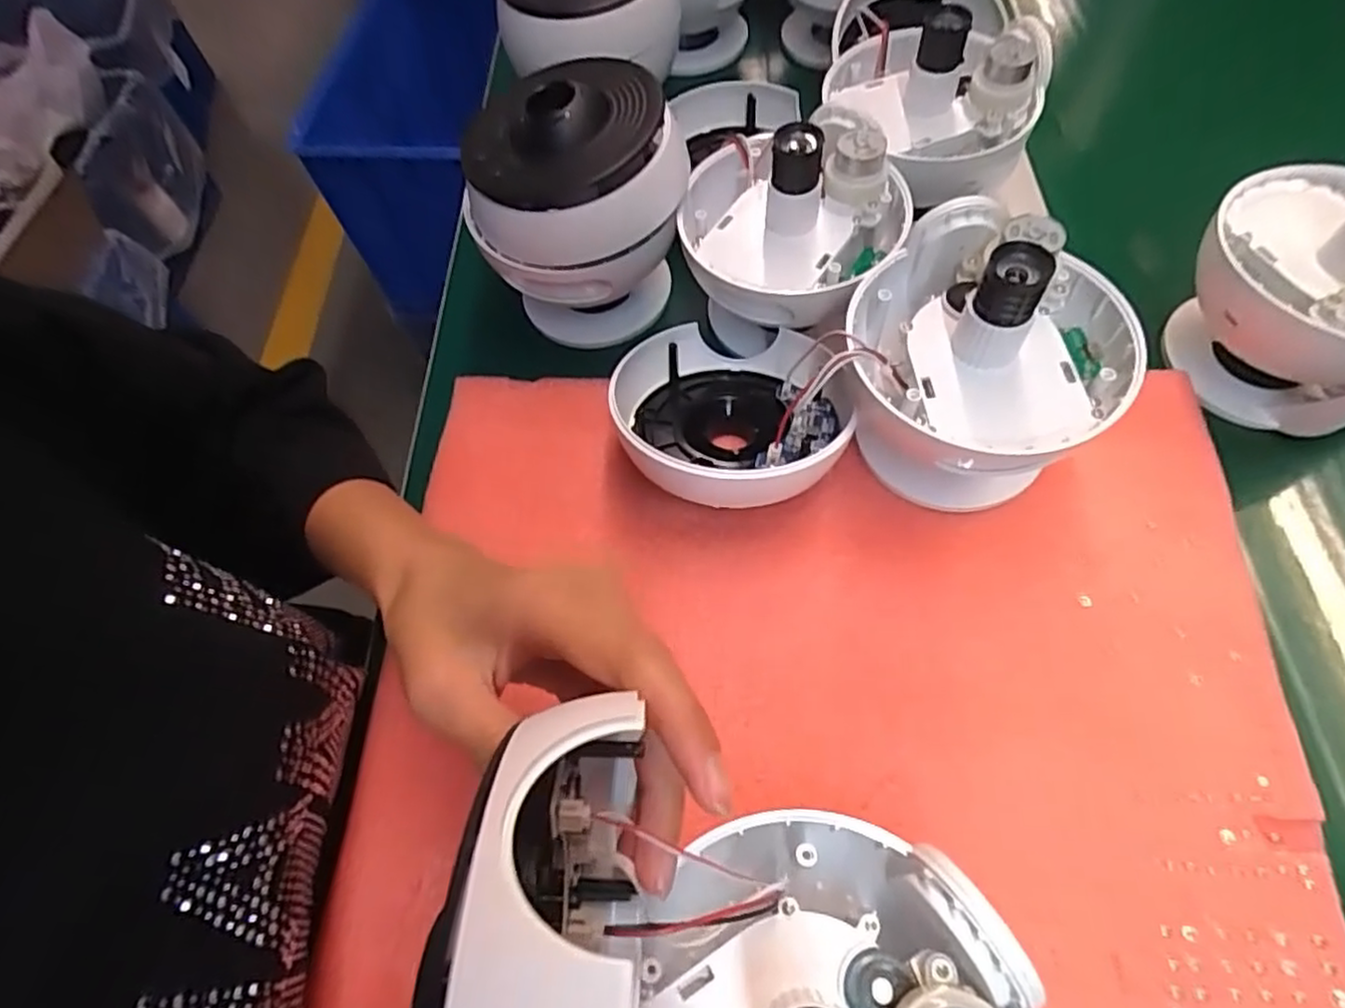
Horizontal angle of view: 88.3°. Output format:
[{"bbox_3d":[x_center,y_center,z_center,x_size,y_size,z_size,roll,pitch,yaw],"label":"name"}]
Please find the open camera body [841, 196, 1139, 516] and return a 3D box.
[{"bbox_3d":[0.134,-0.059,0.307,0.112,0.109,0.106,-2,62,4],"label":"open camera body"}]

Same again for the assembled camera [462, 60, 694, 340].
[{"bbox_3d":[-0.052,-0.162,0.389,0.116,0.124,0.110,-7,62,1],"label":"assembled camera"}]

